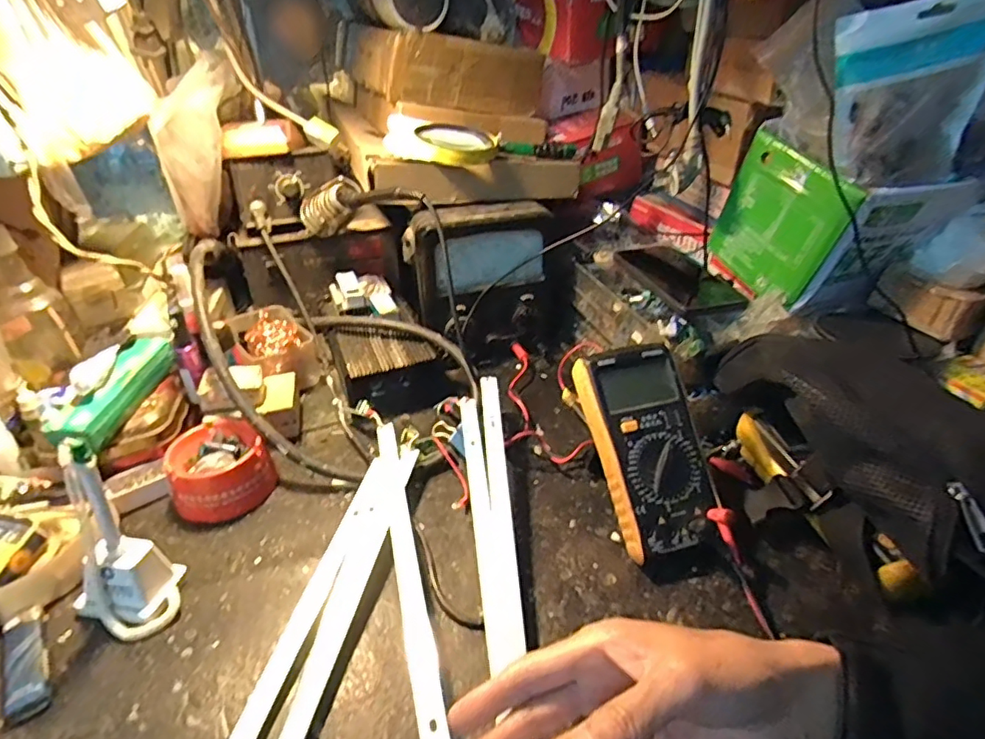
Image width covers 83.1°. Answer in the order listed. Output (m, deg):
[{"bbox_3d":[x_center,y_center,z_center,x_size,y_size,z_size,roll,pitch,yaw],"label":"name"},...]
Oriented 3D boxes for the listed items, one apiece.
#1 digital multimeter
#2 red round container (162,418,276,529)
[{"bbox_3d":[0.129,0.069,0.447,0.085,0.043,0.180,-11,77,-17],"label":"digital multimeter"},{"bbox_3d":[-0.245,0.088,0.500,0.079,0.044,0.086,1,33,0],"label":"red round container"}]

